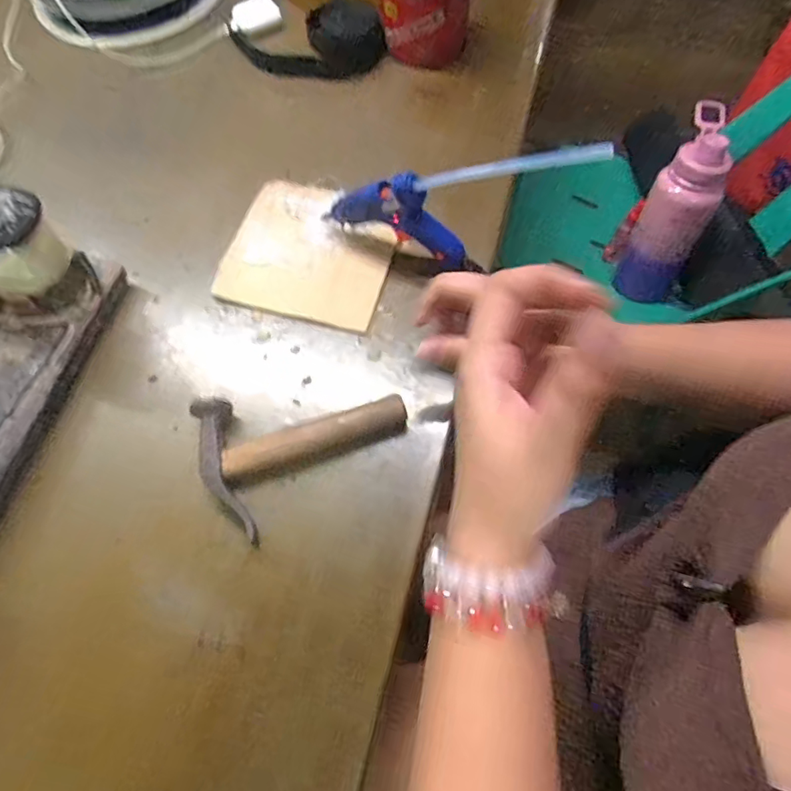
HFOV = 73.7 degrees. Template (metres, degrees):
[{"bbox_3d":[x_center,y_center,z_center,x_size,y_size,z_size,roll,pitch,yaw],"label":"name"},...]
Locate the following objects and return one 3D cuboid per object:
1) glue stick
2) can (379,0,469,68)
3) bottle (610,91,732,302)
[{"bbox_3d":[0.080,-0.169,0.393,0.157,0.011,0.009,9,61,39],"label":"glue stick"},{"bbox_3d":[0.040,-0.472,0.629,0.097,0.086,0.100,0,65,1],"label":"can"},{"bbox_3d":[0.401,-0.260,0.761,0.086,0.270,0.095,17,45,9],"label":"bottle"}]

